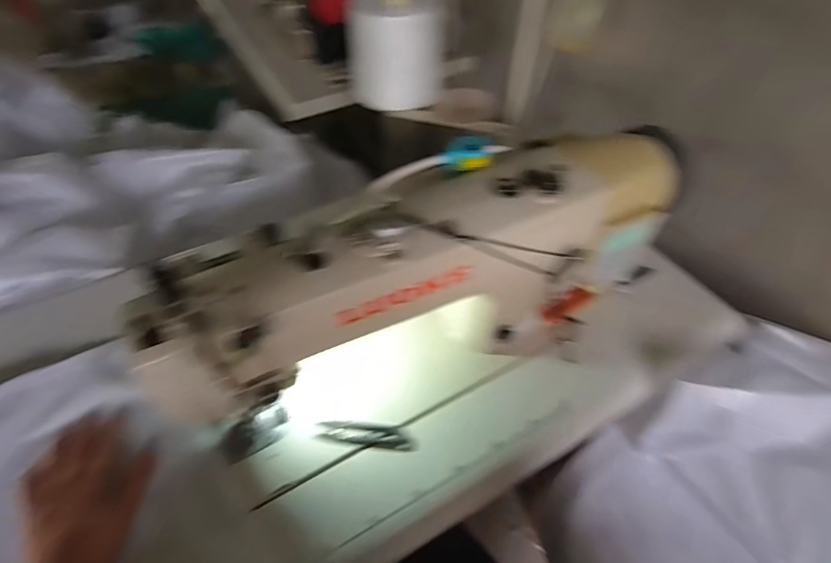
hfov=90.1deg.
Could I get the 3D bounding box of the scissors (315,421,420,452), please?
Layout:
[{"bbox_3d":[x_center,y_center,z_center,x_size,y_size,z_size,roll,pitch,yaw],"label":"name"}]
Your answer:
[{"bbox_3d":[-0.053,0.174,0.472,0.111,0.013,0.028,4,51,3],"label":"scissors"}]

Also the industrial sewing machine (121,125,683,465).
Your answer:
[{"bbox_3d":[0.036,-0.008,0.462,0.548,0.224,0.176,-22,54,-16],"label":"industrial sewing machine"}]

